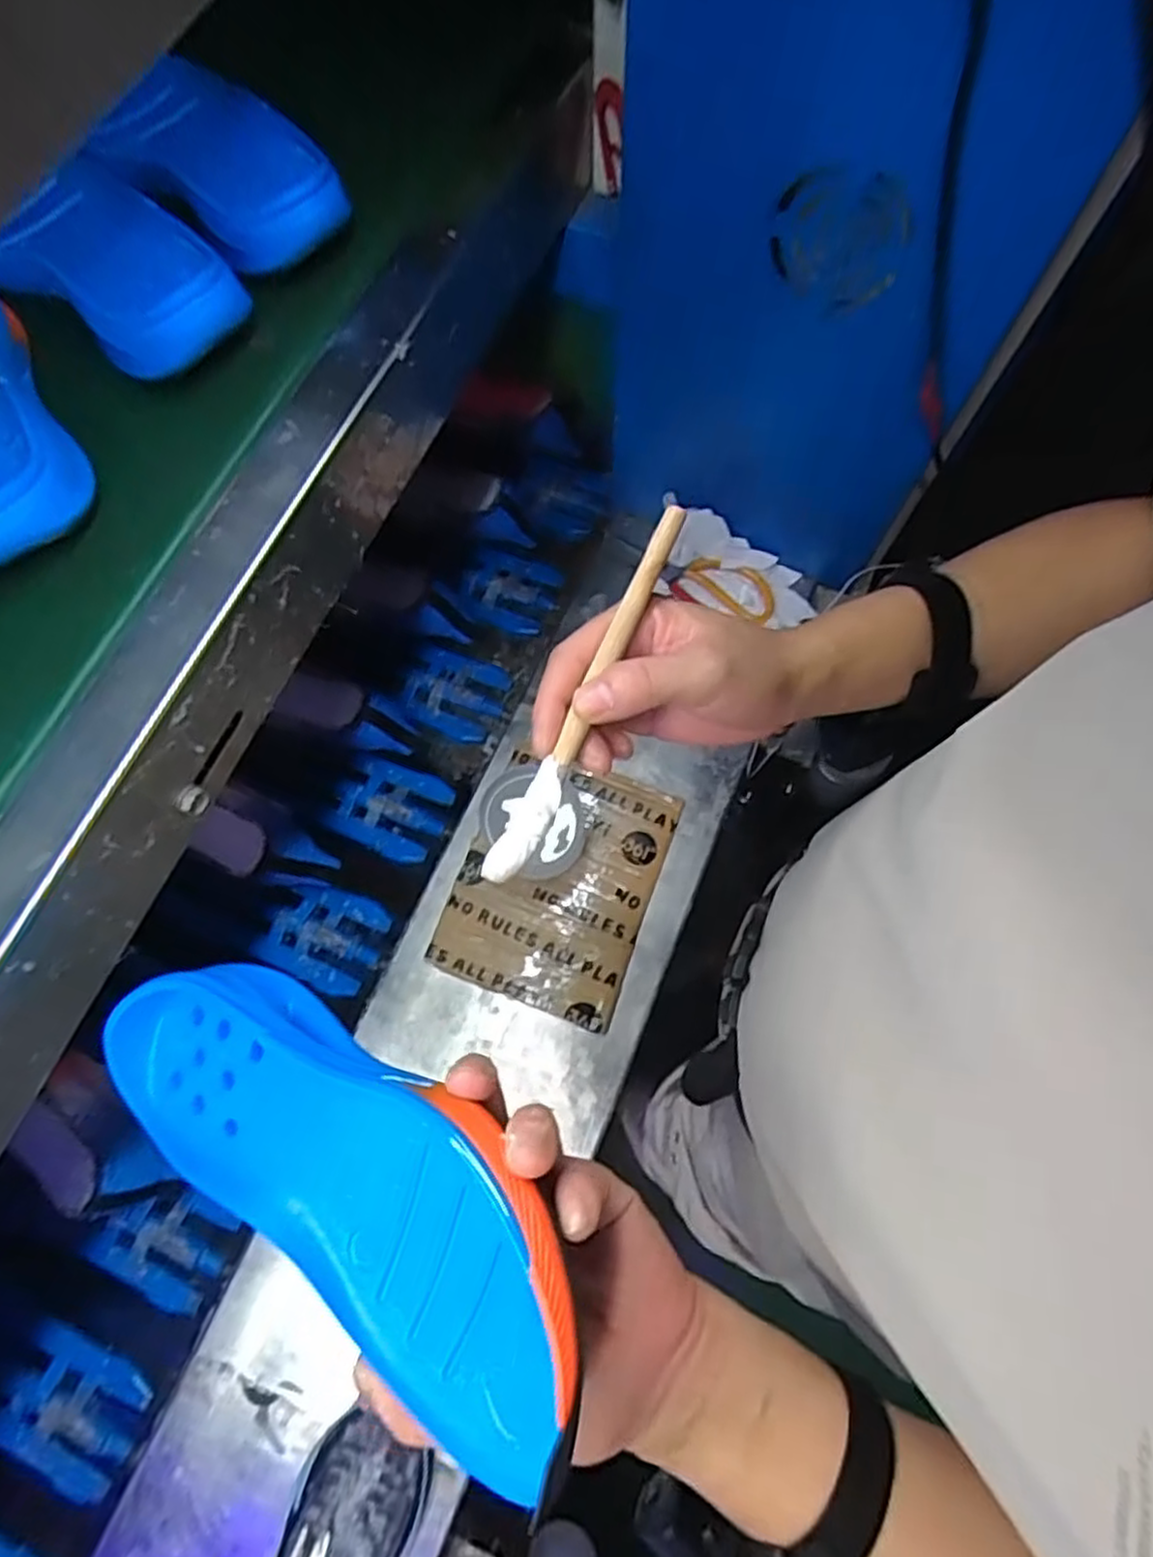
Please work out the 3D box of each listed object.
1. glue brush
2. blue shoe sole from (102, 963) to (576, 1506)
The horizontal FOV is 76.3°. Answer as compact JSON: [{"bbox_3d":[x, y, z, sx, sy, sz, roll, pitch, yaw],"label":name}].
[{"bbox_3d":[0.003,-0.037,0.323,0.019,0.011,0.180,25,90,9],"label":"glue brush"},{"bbox_3d":[-0.092,0.147,0.292,0.231,0.047,0.091,23,97,26],"label":"blue shoe sole"}]

